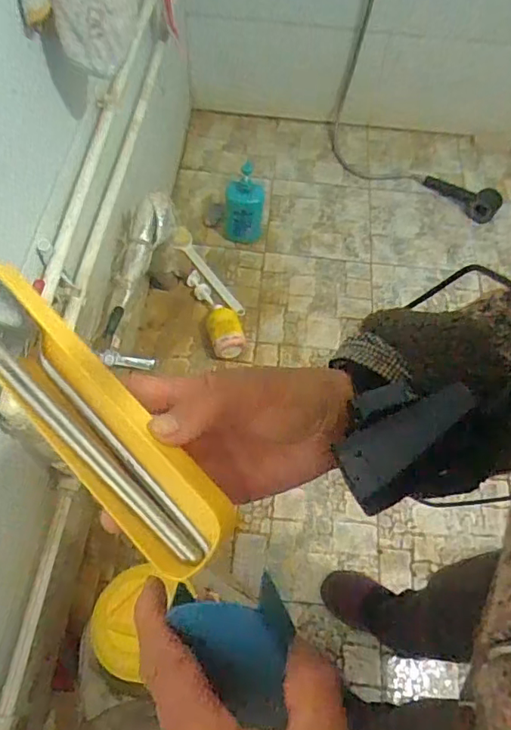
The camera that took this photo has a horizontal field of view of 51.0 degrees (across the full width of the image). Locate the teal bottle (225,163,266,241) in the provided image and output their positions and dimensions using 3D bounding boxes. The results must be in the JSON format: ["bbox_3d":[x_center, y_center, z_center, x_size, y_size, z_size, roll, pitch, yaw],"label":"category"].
[{"bbox_3d":[-0.031,-0.451,1.497,0.108,0.219,0.084,0,60,-3],"label":"teal bottle"}]

